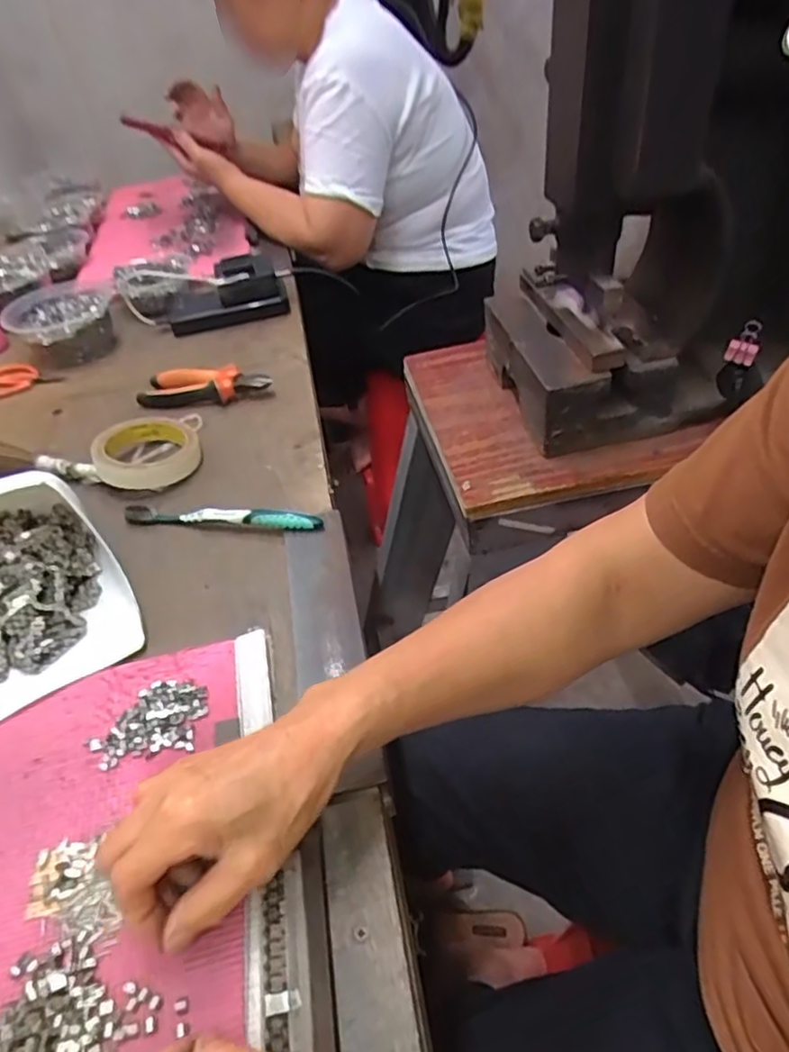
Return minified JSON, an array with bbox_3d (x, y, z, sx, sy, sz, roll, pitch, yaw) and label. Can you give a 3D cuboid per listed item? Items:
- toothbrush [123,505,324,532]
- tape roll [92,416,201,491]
[{"bbox_3d":[-0.151,-0.009,0.571,0.183,0.021,0.017,4,44,11],"label":"toothbrush"},{"bbox_3d":[-0.246,-0.078,0.648,0.096,0.028,0.100,-4,43,3],"label":"tape roll"}]

